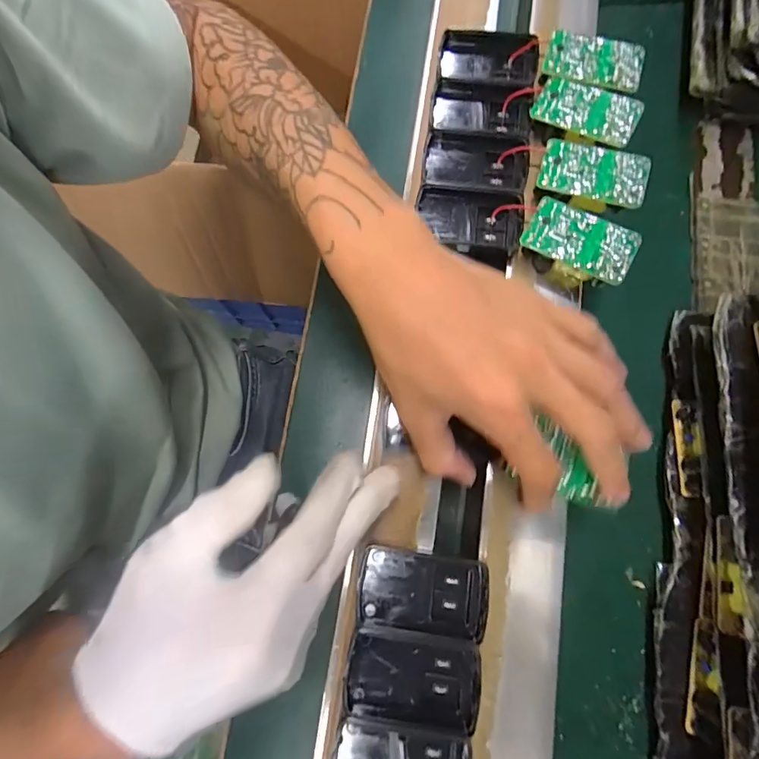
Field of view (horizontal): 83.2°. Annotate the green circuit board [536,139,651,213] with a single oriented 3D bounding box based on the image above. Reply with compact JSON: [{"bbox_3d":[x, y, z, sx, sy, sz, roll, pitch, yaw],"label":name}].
[{"bbox_3d":[0.134,-0.127,0.274,0.063,0.019,0.042,18,79,5],"label":"green circuit board"}]

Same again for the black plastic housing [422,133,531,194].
[{"bbox_3d":[0.066,-0.147,0.294,0.070,0.019,0.043,12,78,4],"label":"black plastic housing"}]

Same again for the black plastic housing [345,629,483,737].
[{"bbox_3d":[0.018,0.160,0.227,0.069,0.011,0.042,3,78,2],"label":"black plastic housing"}]

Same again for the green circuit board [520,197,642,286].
[{"bbox_3d":[0.122,-0.083,0.266,0.063,0.019,0.037,27,79,7],"label":"green circuit board"}]

